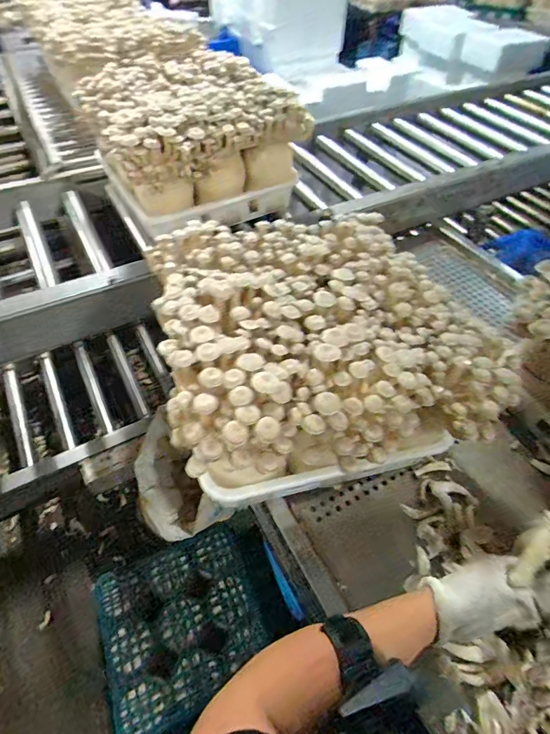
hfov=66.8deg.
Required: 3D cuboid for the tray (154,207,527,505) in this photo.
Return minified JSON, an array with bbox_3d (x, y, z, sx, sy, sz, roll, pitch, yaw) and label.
[{"bbox_3d":[0.072,-0.037,0.712,0.480,0.270,0.469,-12,51,-12],"label":"tray"}]

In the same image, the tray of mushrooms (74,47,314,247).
[{"bbox_3d":[-0.218,-0.588,1.109,0.456,0.299,0.433,-25,55,-22],"label":"tray of mushrooms"}]

